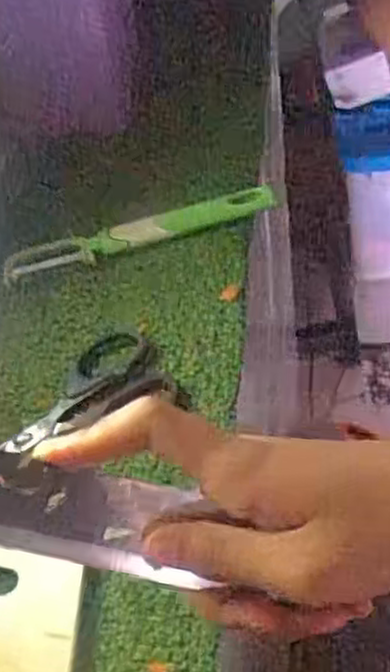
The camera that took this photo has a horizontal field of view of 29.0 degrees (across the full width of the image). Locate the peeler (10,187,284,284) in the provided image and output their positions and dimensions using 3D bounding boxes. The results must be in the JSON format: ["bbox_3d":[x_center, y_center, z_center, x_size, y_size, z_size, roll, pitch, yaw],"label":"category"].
[{"bbox_3d":[-0.034,-0.064,0.475,0.173,0.017,0.021,-16,52,-2],"label":"peeler"}]

